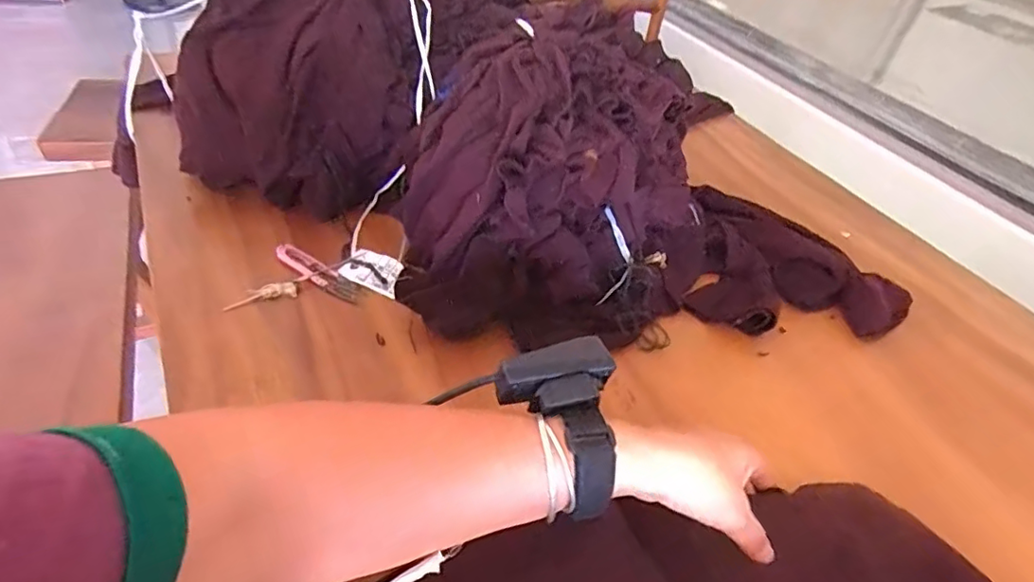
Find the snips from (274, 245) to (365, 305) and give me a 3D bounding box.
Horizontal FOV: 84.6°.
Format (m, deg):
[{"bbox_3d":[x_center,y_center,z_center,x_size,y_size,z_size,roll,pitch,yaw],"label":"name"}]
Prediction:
[{"bbox_3d":[-0.174,-0.015,0.504,0.095,0.013,0.023,27,47,21],"label":"snips"}]

